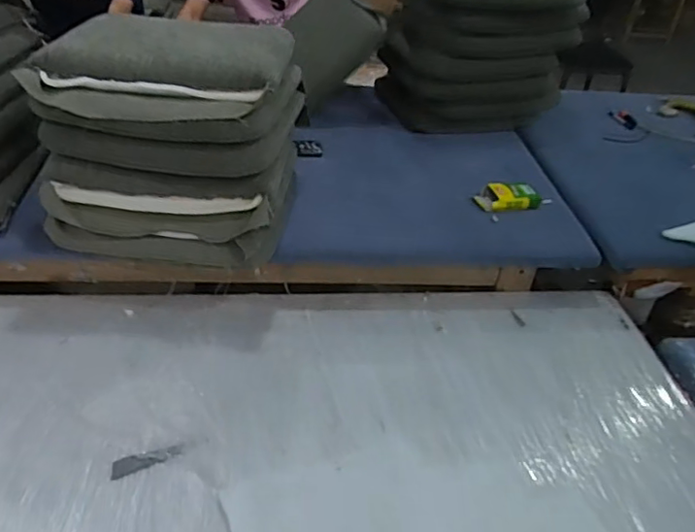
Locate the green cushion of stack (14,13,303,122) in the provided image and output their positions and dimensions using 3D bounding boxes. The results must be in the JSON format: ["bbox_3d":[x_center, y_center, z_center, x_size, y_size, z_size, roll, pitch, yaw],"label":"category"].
[{"bbox_3d":[-0.336,-0.389,1.116,0.429,0.093,0.361,5,37,-1],"label":"green cushion of stack"}]

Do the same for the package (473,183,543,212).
[{"bbox_3d":[0.392,-0.174,1.435,0.163,0.035,0.098,-7,39,-16],"label":"package"}]

